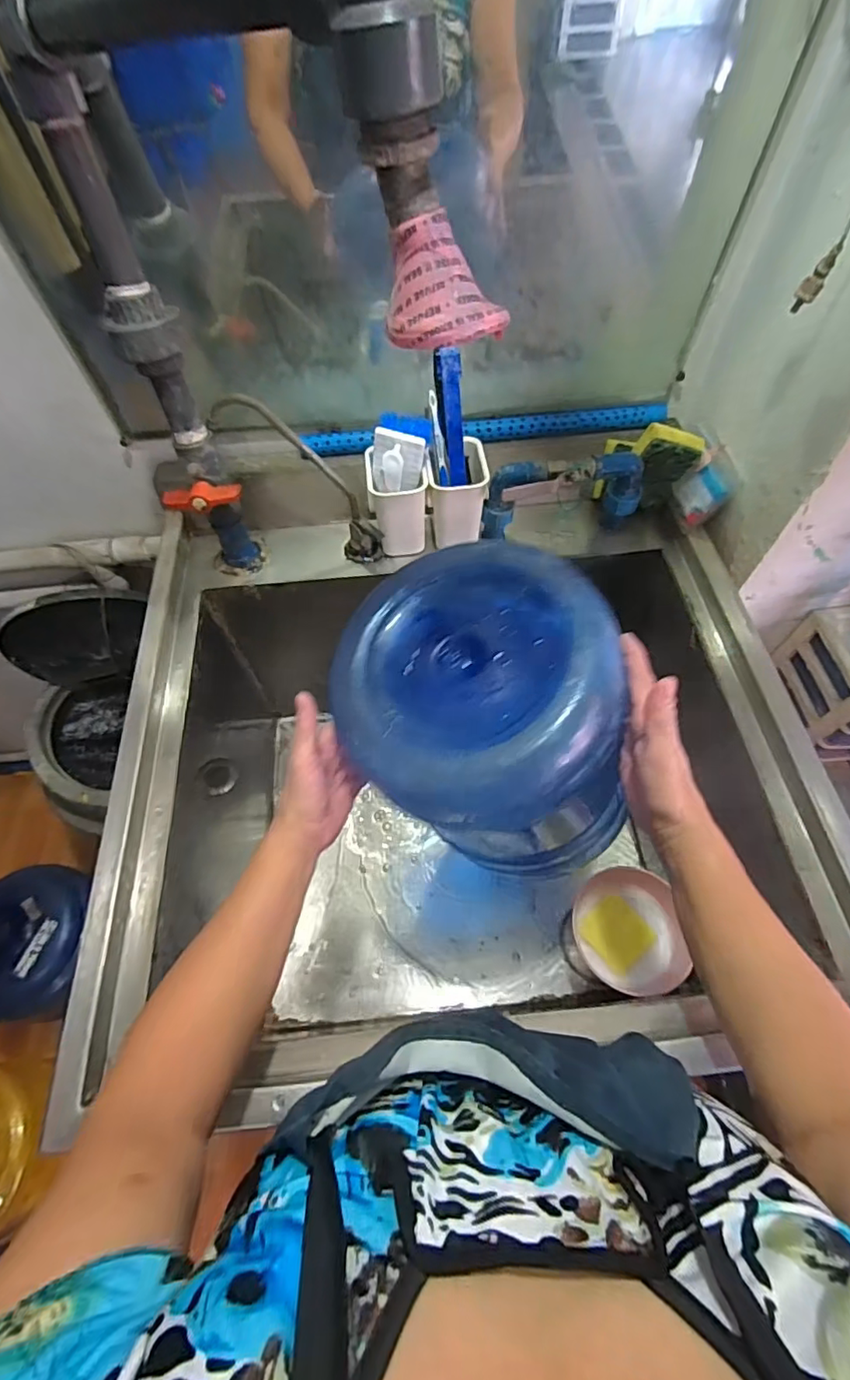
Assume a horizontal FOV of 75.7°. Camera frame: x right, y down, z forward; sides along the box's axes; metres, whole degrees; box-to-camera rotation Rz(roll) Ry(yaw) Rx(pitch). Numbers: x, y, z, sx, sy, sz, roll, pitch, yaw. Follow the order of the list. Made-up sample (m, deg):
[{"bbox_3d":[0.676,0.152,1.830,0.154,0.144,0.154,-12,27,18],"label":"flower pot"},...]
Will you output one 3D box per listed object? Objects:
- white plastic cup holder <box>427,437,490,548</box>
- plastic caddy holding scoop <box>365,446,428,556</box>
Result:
[{"bbox_3d":[0.038,-0.242,0.689,0.076,0.114,0.067,-8,61,-2],"label":"white plastic cup holder"},{"bbox_3d":[-0.033,-0.231,0.690,0.072,0.115,0.060,-3,61,1],"label":"plastic caddy holding scoop"}]

